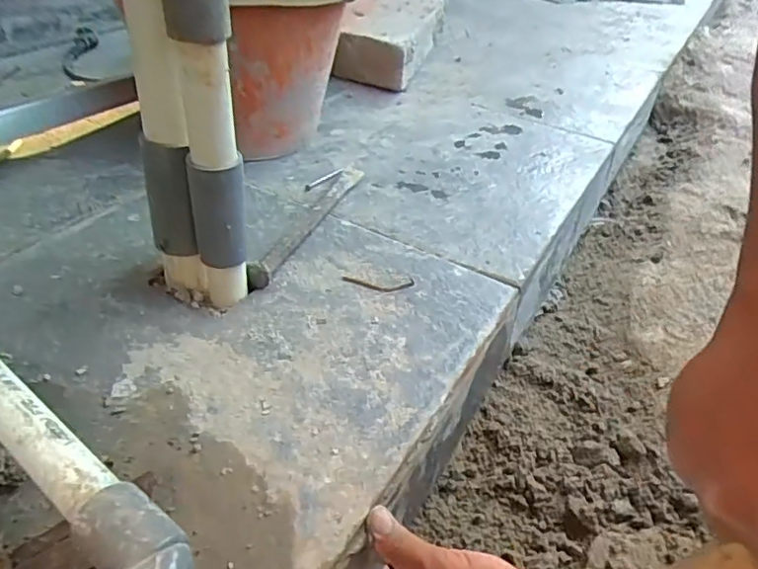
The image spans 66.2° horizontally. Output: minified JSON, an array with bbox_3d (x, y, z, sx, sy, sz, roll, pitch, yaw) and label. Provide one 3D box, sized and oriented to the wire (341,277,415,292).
[{"bbox_3d":[-0.001,-0.001,0.525,0.064,0.004,0.020,2,36,-4],"label":"wire"}]

